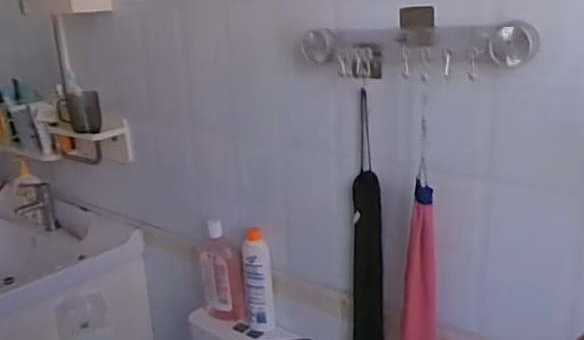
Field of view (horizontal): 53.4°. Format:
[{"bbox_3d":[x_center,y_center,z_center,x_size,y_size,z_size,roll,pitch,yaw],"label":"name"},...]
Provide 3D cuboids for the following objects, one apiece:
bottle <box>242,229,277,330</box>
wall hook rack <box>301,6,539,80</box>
[{"bbox_3d":[-0.078,0.258,1.343,0.059,0.228,0.065,-9,19,-18],"label":"bottle"},{"bbox_3d":[0.192,-0.204,0.972,0.410,0.099,0.049,10,22,36],"label":"wall hook rack"}]

